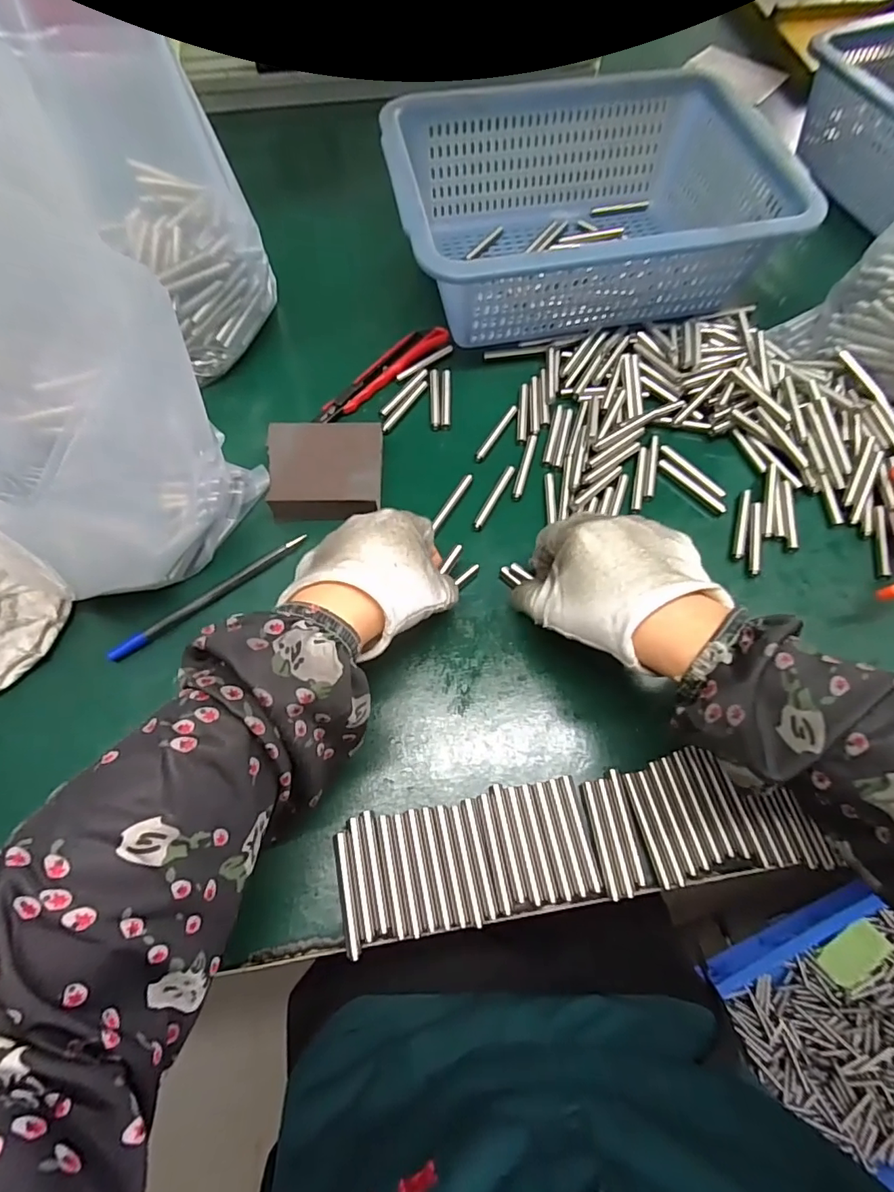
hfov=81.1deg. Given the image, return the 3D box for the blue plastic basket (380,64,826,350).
[{"bbox_3d":[0.105,-0.325,0.441,0.286,0.089,0.220,-8,66,-3],"label":"blue plastic basket"}]

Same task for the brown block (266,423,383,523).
[{"bbox_3d":[-0.087,-0.090,0.379,0.079,0.022,0.079,-2,66,-1],"label":"brown block"}]

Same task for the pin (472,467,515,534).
[{"bbox_3d":[0.034,-0.071,0.379,0.007,0.007,0.058,27,69,12],"label":"pin"}]

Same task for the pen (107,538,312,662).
[{"bbox_3d":[-0.157,0.000,0.350,0.143,0.013,0.007,-36,71,-15],"label":"pen"}]

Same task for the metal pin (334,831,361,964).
[{"bbox_3d":[-0.052,0.154,0.270,0.007,0.004,0.058,-12,66,-5],"label":"metal pin"}]

